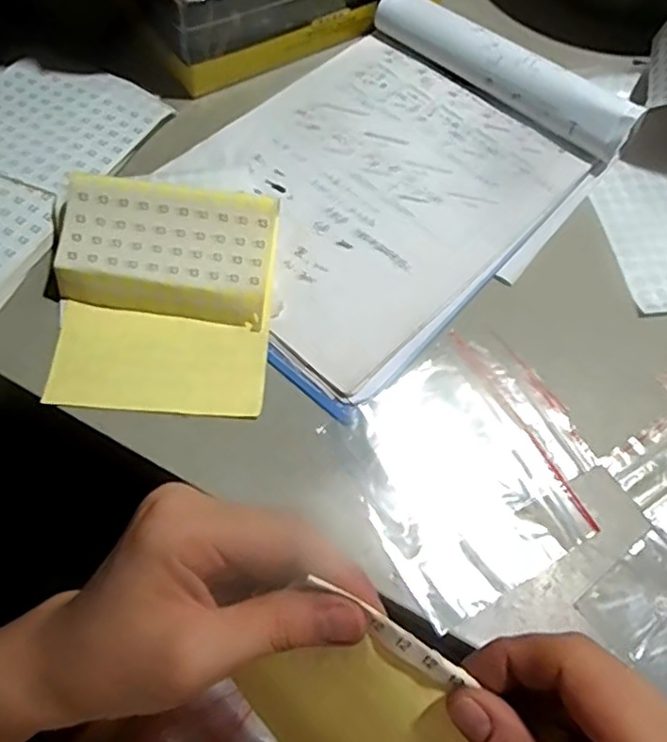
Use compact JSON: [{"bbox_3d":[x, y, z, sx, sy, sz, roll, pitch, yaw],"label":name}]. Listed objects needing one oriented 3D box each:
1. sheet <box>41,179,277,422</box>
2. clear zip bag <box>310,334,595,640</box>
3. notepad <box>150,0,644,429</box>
[{"bbox_3d":[-0.101,-0.044,0.375,0.126,0.018,0.136,5,84,-3],"label":"sheet"},{"bbox_3d":[0.067,0.056,0.352,0.107,0.006,0.132,-26,67,-16],"label":"clear zip bag"},{"bbox_3d":[0.033,-0.140,0.444,0.224,0.033,0.307,40,67,16],"label":"notepad"}]

